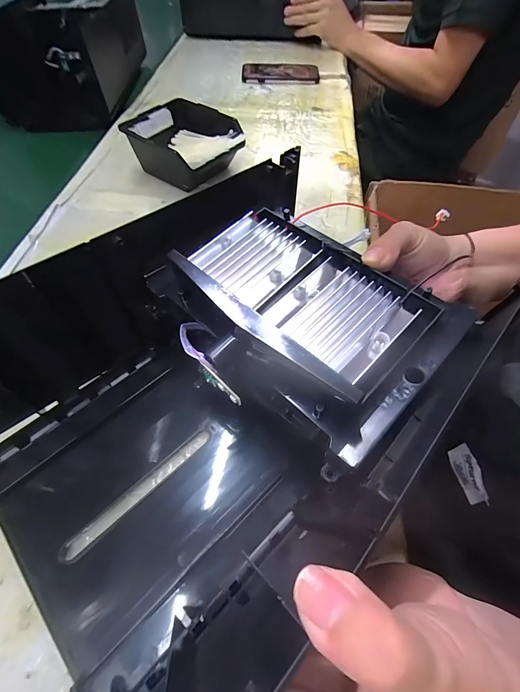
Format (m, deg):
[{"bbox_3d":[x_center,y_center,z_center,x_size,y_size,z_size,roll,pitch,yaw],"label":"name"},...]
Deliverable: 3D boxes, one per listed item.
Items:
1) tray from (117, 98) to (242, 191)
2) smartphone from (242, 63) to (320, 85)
[{"bbox_3d":[-0.105,-0.284,0.471,0.143,0.061,0.121,33,63,21],"label":"tray"},{"bbox_3d":[0.044,-0.585,0.703,0.161,0.017,0.076,0,56,0],"label":"smartphone"}]

